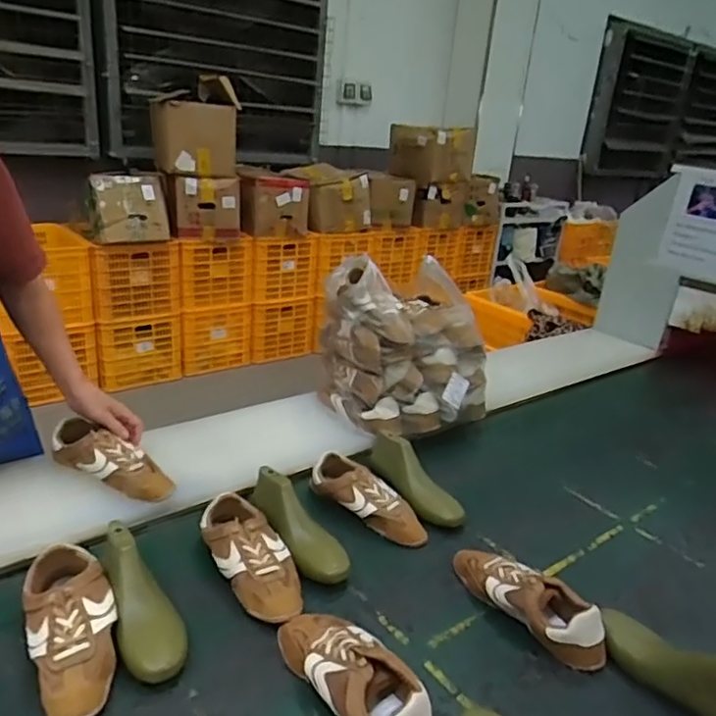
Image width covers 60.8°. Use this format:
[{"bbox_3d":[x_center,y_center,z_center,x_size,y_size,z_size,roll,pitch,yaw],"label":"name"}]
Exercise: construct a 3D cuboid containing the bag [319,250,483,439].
[{"bbox_3d":[0.110,-0.029,1.343,0.322,0.315,0.252,-5,25,-26],"label":"bag"}]

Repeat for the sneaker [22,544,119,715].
[{"bbox_3d":[-0.352,0.334,0.758,0.096,0.075,0.226,-9,26,-33],"label":"sneaker"}]

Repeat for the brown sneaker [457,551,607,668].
[{"bbox_3d":[0.247,0.351,0.902,0.082,0.075,0.254,-14,29,-40],"label":"brown sneaker"}]

